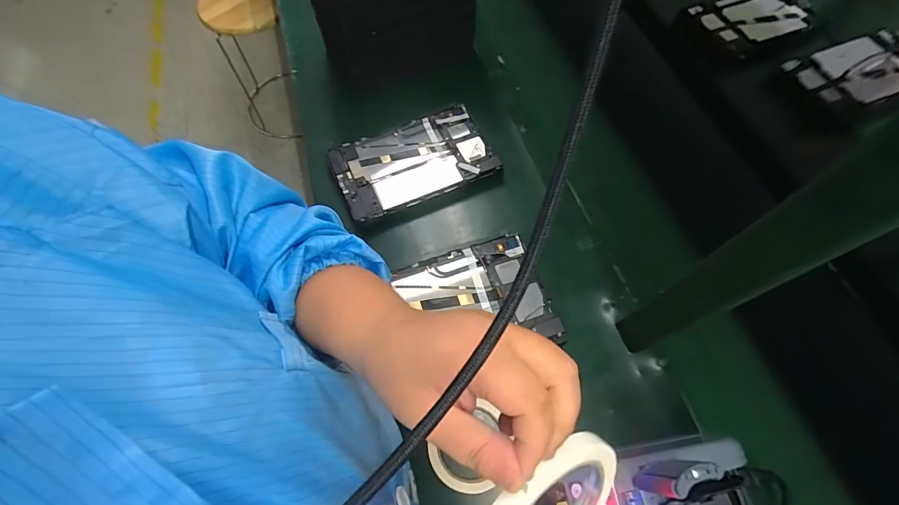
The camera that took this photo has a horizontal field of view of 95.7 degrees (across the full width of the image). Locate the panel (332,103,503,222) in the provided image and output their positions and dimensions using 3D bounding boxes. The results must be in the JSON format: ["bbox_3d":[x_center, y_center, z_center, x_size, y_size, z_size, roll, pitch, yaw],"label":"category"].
[{"bbox_3d":[-0.055,-0.141,0.625,0.233,0.024,0.138,-22,65,-11],"label":"panel"}]

